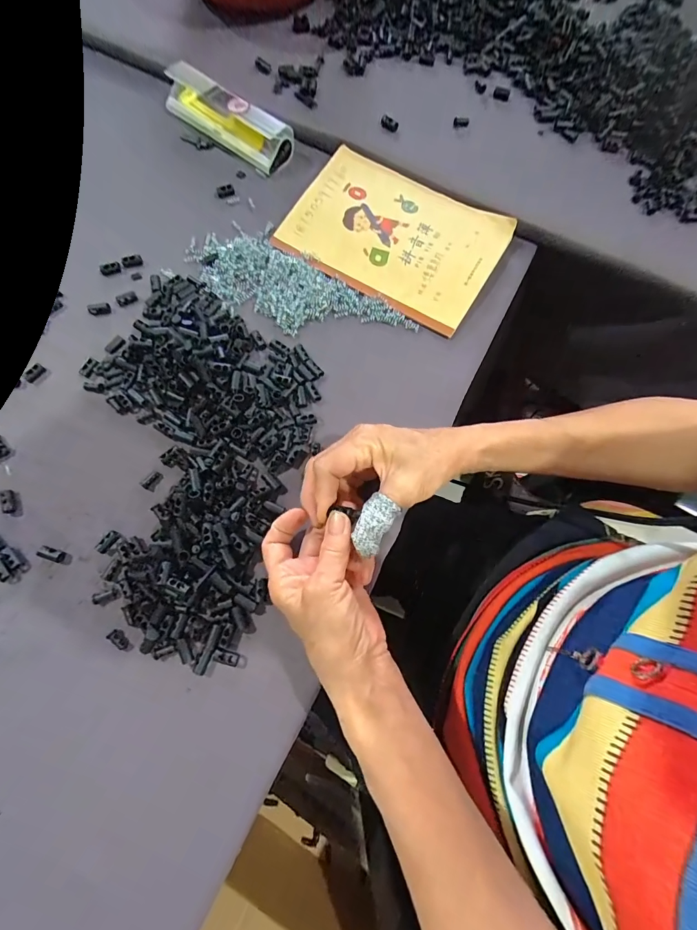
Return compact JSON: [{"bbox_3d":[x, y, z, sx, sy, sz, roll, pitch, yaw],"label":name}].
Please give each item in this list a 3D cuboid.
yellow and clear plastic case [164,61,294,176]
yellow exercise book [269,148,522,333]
[{"bbox_3d":[-0.132,-0.375,0.413,0.156,0.035,0.044,38,78,10],"label":"yellow and clear plastic case"},{"bbox_3d":[0.046,-0.232,0.387,0.202,0.009,0.140,31,77,9],"label":"yellow exercise book"}]

